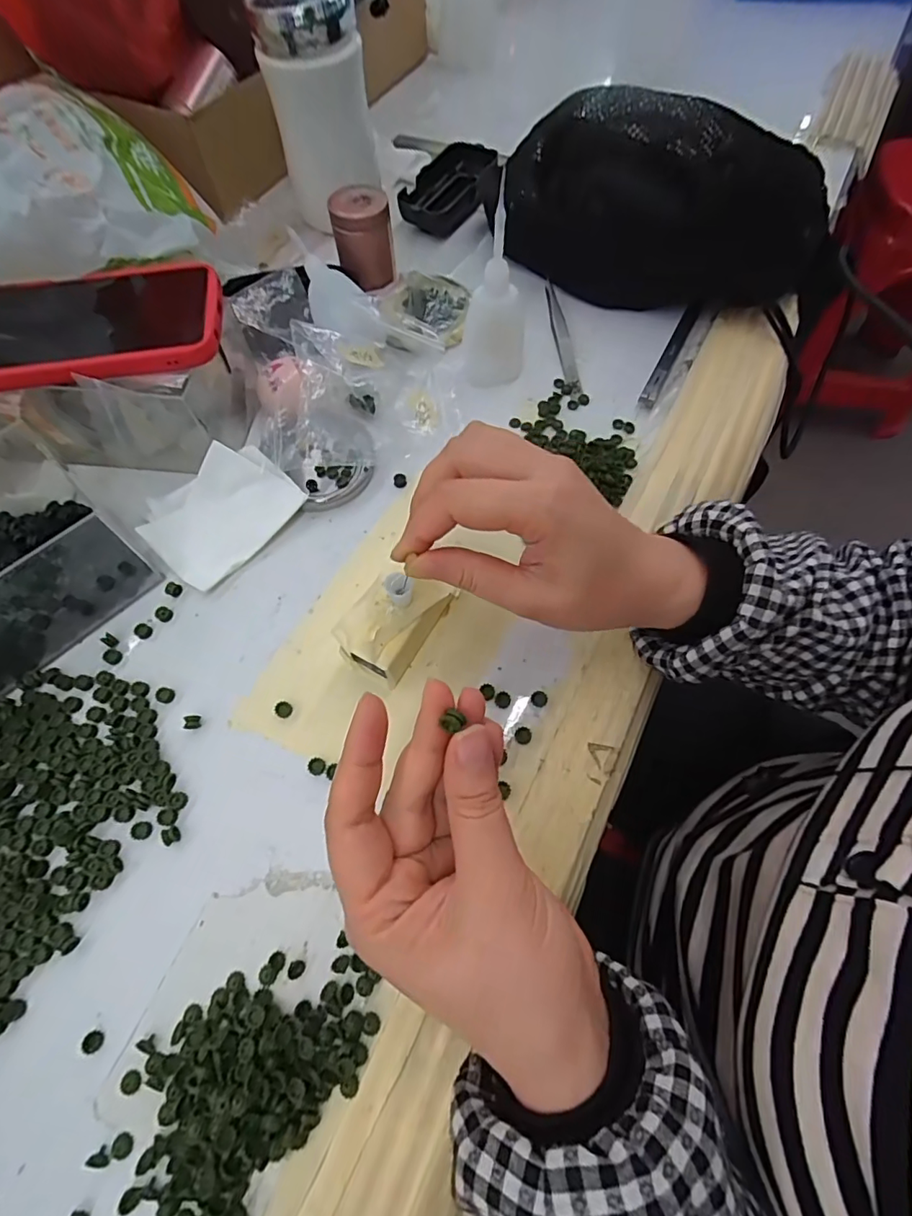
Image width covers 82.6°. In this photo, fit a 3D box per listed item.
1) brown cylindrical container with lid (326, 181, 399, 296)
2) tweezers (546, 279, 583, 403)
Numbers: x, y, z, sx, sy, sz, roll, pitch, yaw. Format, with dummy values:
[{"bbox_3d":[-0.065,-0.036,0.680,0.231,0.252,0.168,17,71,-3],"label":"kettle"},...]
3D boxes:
[{"bbox_3d":[-0.073,-0.292,0.412,0.044,0.059,0.038,-9,66,-3],"label":"brown cylindrical container with lid"},{"bbox_3d":[0.082,-0.216,0.409,0.013,0.007,0.131,-6,66,-2],"label":"tweezers"}]

